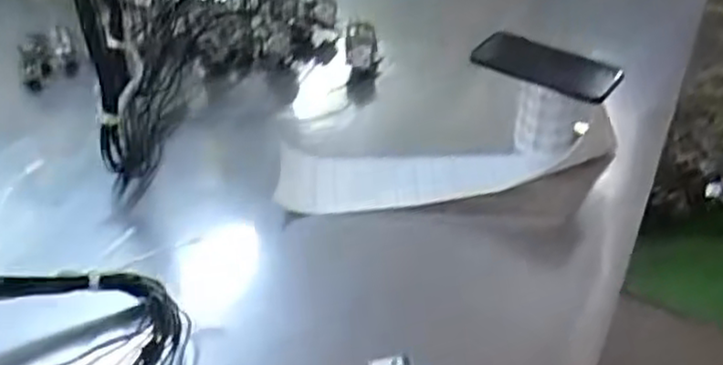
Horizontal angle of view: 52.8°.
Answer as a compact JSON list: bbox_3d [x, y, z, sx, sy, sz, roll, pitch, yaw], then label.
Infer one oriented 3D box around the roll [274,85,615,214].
[{"bbox_3d":[0.099,-0.039,0.841,0.397,0.074,0.112,-5,38,-6],"label":"roll"}]

